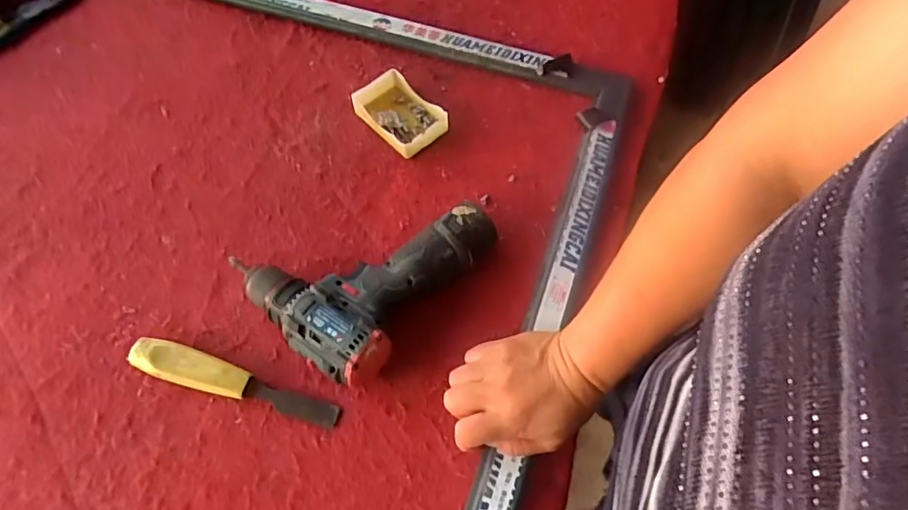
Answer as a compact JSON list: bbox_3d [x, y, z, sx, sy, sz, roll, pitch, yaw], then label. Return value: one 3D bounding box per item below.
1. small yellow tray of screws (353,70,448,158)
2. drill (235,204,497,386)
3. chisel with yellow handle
[{"bbox_3d":[-0.060,-0.162,0.611,0.069,0.027,0.107,-40,67,-18],"label":"small yellow tray of screws"},{"bbox_3d":[-0.088,-0.001,0.511,0.174,0.057,0.206,38,69,20],"label":"drill"},{"bbox_3d":[-0.198,0.114,0.472,0.197,0.020,0.033,18,63,11],"label":"chisel with yellow handle"}]

